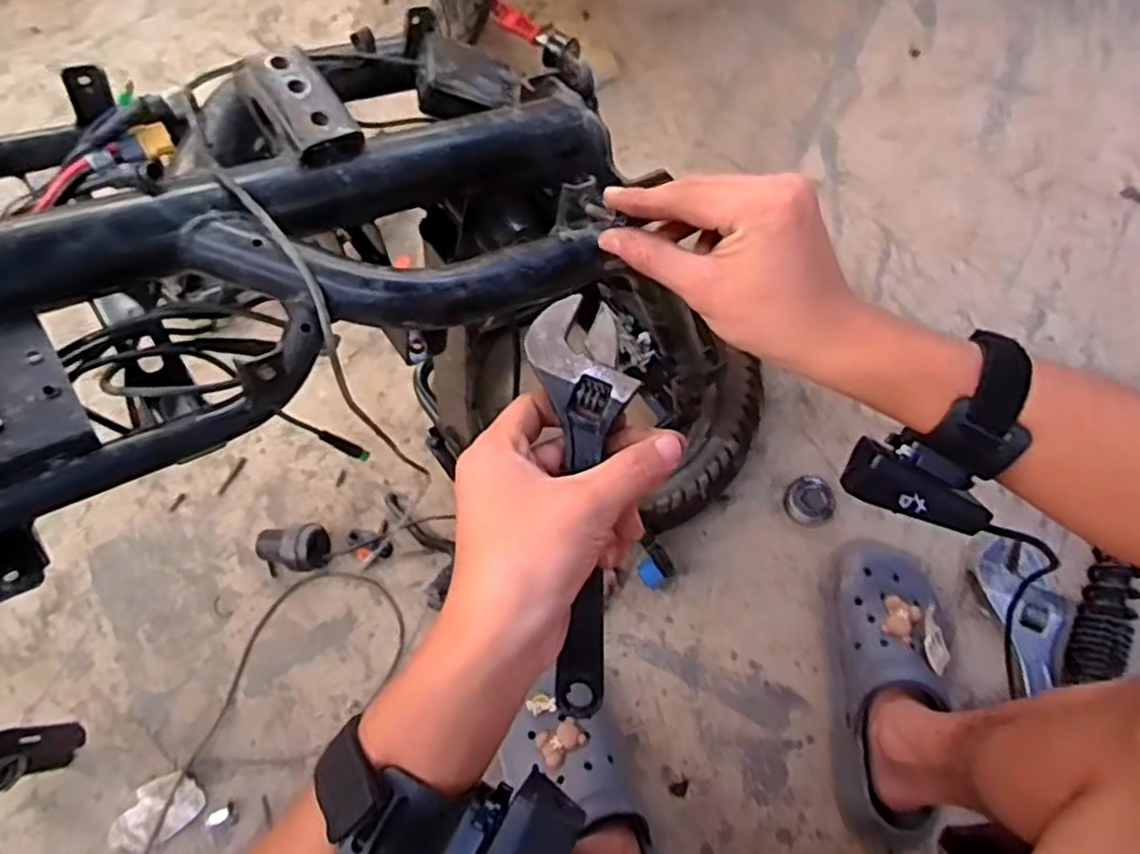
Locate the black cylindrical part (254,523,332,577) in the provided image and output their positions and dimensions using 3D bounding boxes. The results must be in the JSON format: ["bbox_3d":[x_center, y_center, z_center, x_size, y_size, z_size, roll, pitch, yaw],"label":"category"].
[{"bbox_3d":[-0.303,0.133,0.773,0.073,0.049,0.050,-3,70,0],"label":"black cylindrical part"}]

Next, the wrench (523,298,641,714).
[{"bbox_3d":[0.008,0.041,0.335,0.045,0.011,0.197,-2,98,0],"label":"wrench"}]

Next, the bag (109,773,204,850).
[{"bbox_3d":[-0.403,0.378,0.698,0.087,0.026,0.054,-31,72,-10],"label":"bag"}]

